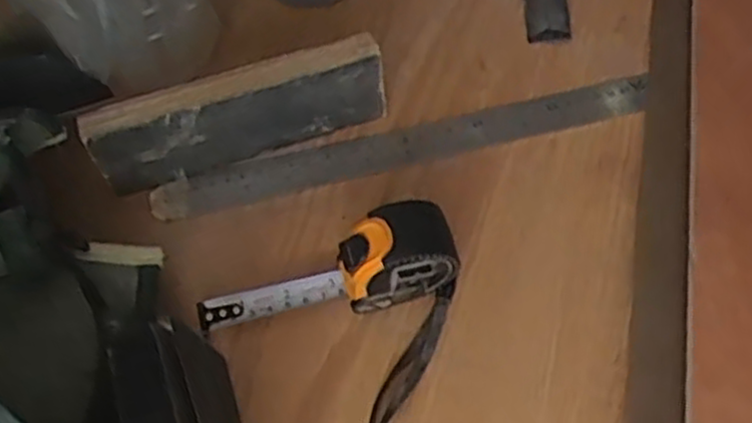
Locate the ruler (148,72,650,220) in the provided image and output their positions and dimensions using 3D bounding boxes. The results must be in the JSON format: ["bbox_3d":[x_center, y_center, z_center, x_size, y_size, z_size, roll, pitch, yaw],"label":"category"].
[{"bbox_3d":[0.019,-0.041,0.489,0.313,0.007,0.028,-13,60,-4],"label":"ruler"}]

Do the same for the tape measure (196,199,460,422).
[{"bbox_3d":[-0.015,0.038,0.410,0.121,0.059,0.115,34,64,22],"label":"tape measure"}]

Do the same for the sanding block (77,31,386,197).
[{"bbox_3d":[-0.080,-0.058,0.468,0.171,0.064,0.018,-16,58,-8],"label":"sanding block"}]

